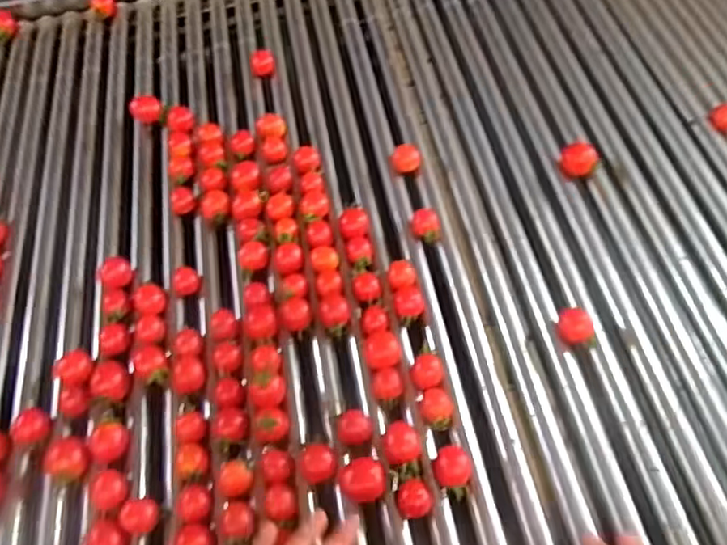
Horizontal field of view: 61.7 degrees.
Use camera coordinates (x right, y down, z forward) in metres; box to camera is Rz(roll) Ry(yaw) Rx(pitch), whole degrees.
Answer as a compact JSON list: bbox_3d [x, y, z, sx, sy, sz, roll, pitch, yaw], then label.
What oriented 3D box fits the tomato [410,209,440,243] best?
[{"bbox_3d":[0.057,-0.043,0.565,0.025,0.018,0.034,1,59,5],"label":"tomato"}]

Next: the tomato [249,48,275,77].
[{"bbox_3d":[-0.116,-0.242,0.699,0.028,0.020,0.032,-15,59,-5],"label":"tomato"}]

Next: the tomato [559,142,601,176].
[{"bbox_3d":[0.205,-0.103,0.584,0.031,0.028,0.036,34,66,22],"label":"tomato"}]

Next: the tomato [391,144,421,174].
[{"bbox_3d":[0.042,-0.112,0.608,0.027,0.020,0.027,-2,58,3],"label":"tomato"}]

